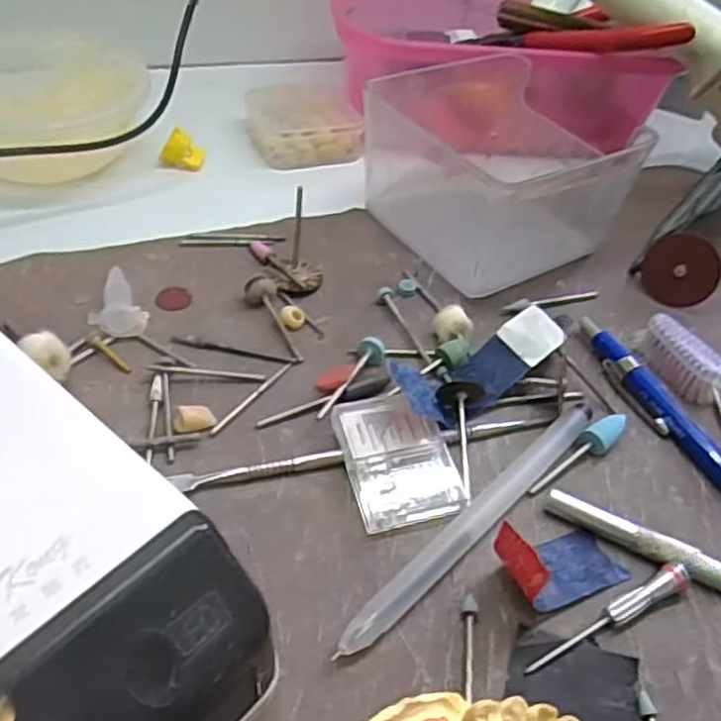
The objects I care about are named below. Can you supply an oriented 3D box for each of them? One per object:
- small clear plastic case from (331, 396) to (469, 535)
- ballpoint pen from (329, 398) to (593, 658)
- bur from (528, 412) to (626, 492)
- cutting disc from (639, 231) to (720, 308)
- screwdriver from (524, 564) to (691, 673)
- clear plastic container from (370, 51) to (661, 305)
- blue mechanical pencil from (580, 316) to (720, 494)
[{"bbox_3d":[0.012,0.032,0.240,0.033,0.011,0.045,-10,47,-17],"label":"small clear plastic case"},{"bbox_3d":[0.037,0.049,0.230,0.010,0.008,0.123,37,51,26],"label":"ballpoint pen"},{"bbox_3d":[0.077,0.033,0.251,0.047,0.008,0.010,-29,55,-31],"label":"bur"},{"bbox_3d":[0.140,-0.040,0.318,0.031,0.031,0.004,-7,8,25],"label":"cutting disc"},{"bbox_3d":[0.073,0.074,0.209,0.061,0.008,0.007,-20,51,-25],"label":"screwdriver"},{"bbox_3d":[0.056,-0.089,0.333,0.094,0.061,0.108,-23,52,-27],"label":"clear plastic container"},{"bbox_3d":[0.120,0.031,0.258,0.009,0.010,0.132,-16,49,-22],"label":"blue mechanical pencil"}]

